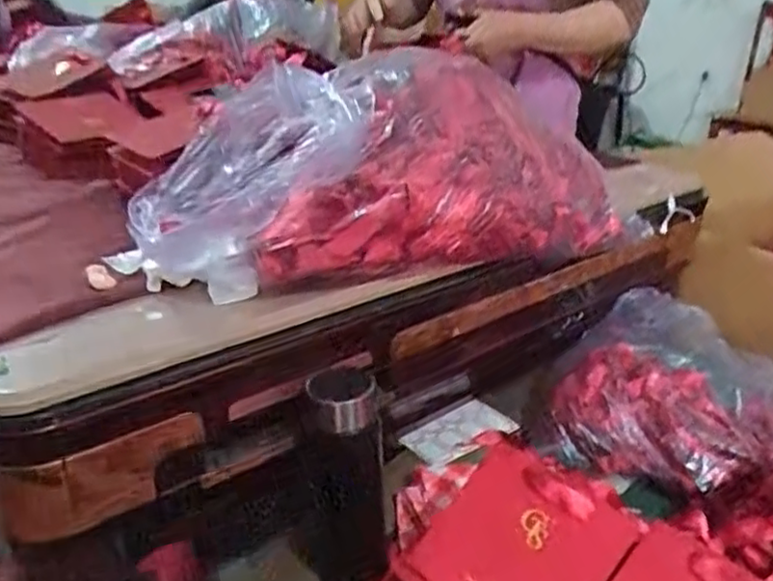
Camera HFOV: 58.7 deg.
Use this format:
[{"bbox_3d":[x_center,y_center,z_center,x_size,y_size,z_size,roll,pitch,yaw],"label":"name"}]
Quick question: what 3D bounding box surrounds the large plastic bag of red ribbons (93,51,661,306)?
[{"bbox_3d":[0.002,-0.123,0.696,0.494,0.212,0.243,-12,27,-26],"label":"large plastic bag of red ribbons"}]

